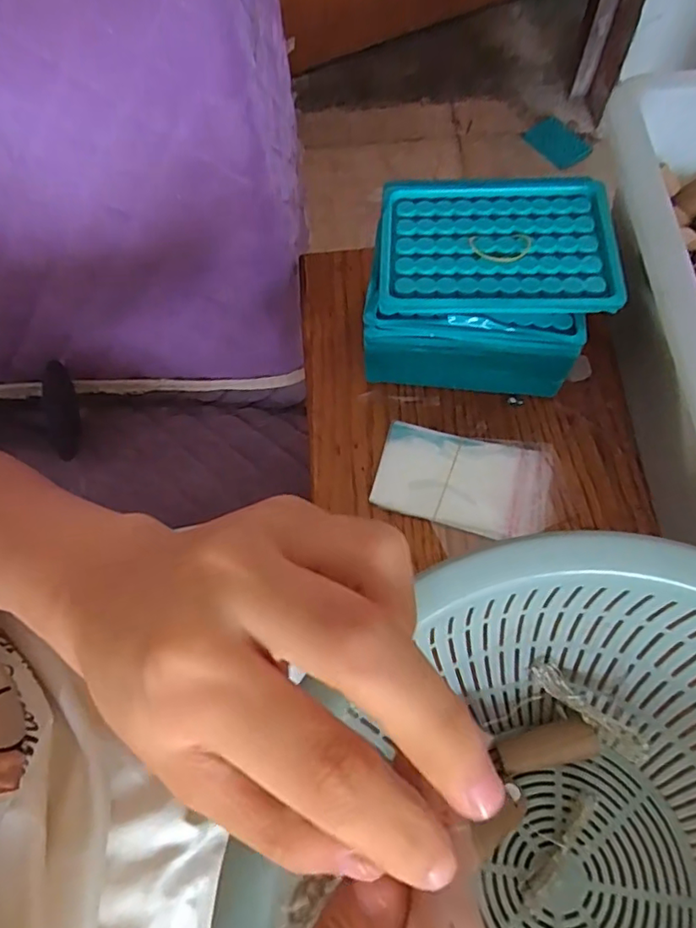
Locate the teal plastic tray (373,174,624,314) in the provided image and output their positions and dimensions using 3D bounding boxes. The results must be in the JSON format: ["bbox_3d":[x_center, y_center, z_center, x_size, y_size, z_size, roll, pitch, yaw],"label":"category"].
[{"bbox_3d":[0.084,-0.129,0.328,0.129,0.014,0.096,1,69,3],"label":"teal plastic tray"}]

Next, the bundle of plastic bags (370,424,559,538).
[{"bbox_3d":[0.074,0.010,0.367,0.109,0.007,0.064,10,69,6],"label":"bundle of plastic bags"}]

